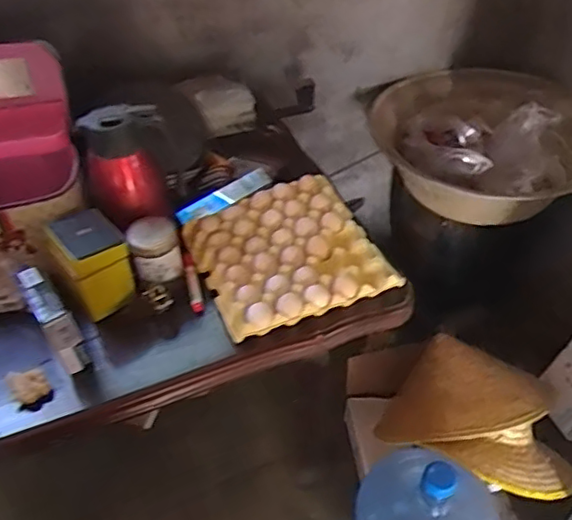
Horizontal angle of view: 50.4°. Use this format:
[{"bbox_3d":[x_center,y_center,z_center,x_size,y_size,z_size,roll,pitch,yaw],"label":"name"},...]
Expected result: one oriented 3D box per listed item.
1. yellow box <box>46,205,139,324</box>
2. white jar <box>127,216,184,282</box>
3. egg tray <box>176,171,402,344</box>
[{"bbox_3d":[-0.322,-0.001,1.006,0.100,0.141,0.122,-26,48,-23],"label":"yellow box"},{"bbox_3d":[-0.217,-0.012,1.025,0.080,0.097,0.075,-13,44,-11],"label":"white jar"},{"bbox_3d":[-0.002,-0.018,1.052,0.284,0.044,0.287,-19,45,-16],"label":"egg tray"}]

